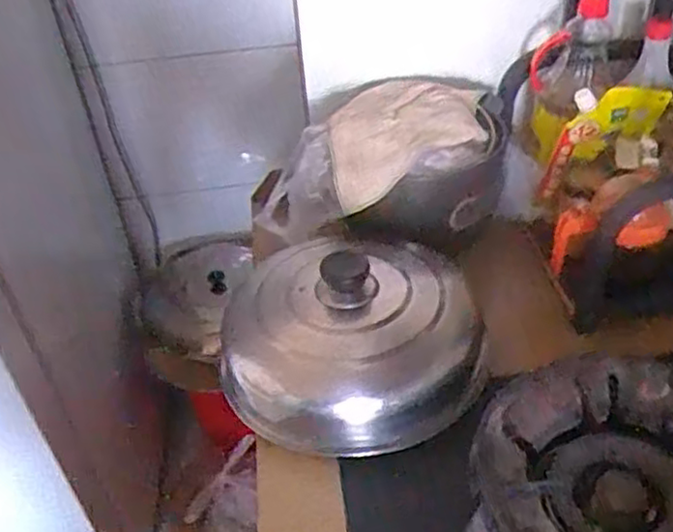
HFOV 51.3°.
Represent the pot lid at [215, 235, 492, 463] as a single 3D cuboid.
[{"bbox_3d":[0.007,0.063,0.746,0.244,0.108,0.247,-3,39,3],"label":"pot lid"}]

